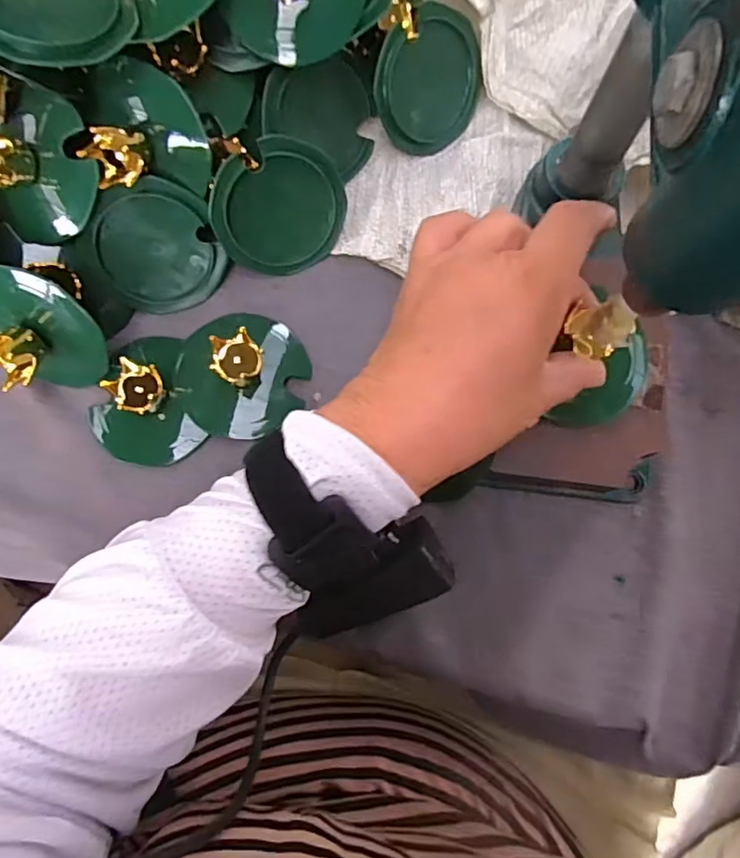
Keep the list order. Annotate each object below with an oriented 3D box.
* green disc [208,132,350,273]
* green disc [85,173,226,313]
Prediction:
[{"bbox_3d":[-0.051,-0.125,0.321,0.075,0.073,0.009,2,34,-25],"label":"green disc"},{"bbox_3d":[-0.121,-0.100,0.317,0.067,0.072,0.004,-18,42,-5],"label":"green disc"}]

